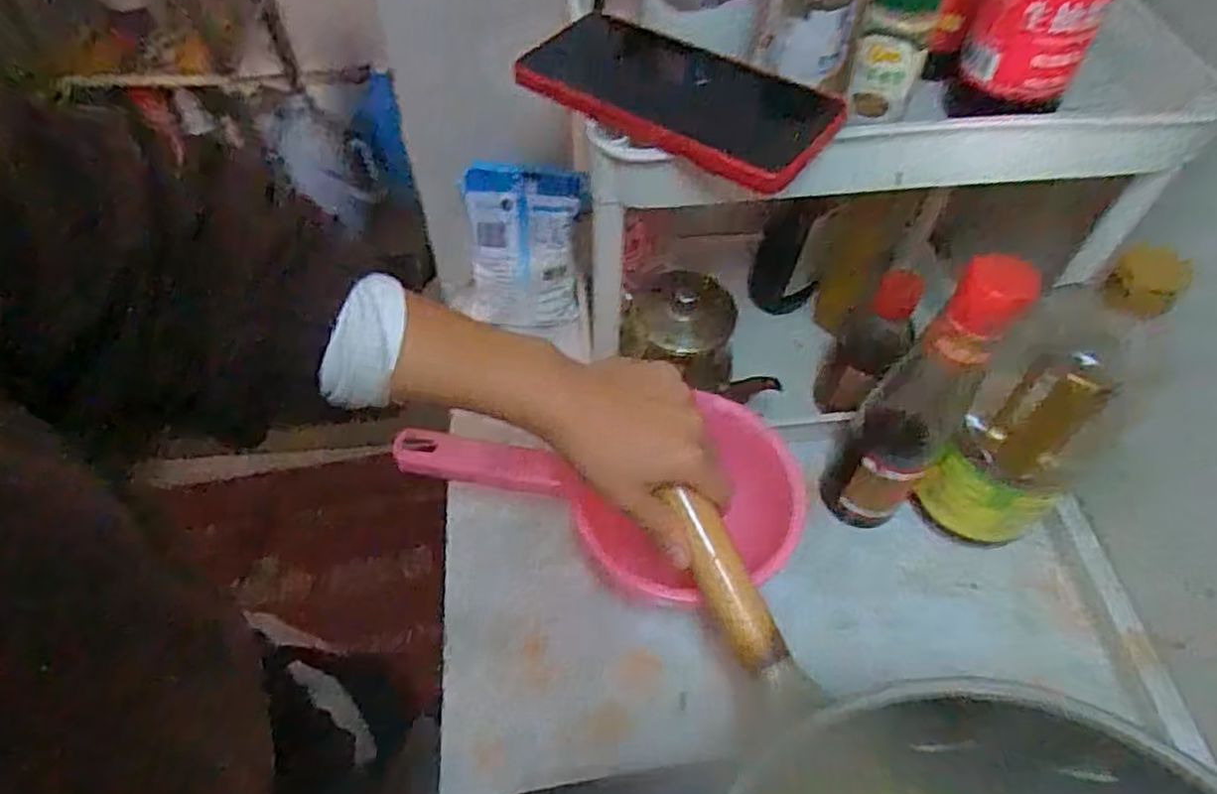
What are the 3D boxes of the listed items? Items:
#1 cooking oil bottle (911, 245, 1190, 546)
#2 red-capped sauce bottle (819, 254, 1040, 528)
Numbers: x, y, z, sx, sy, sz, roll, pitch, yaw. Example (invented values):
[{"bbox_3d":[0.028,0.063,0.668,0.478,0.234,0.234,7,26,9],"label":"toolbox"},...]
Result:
[{"bbox_3d":[0.278,0.013,0.459,0.085,0.213,0.086,1,55,-1],"label":"cooking oil bottle"},{"bbox_3d":[0.200,0.001,0.469,0.074,0.244,0.069,34,61,20],"label":"red-capped sauce bottle"}]

